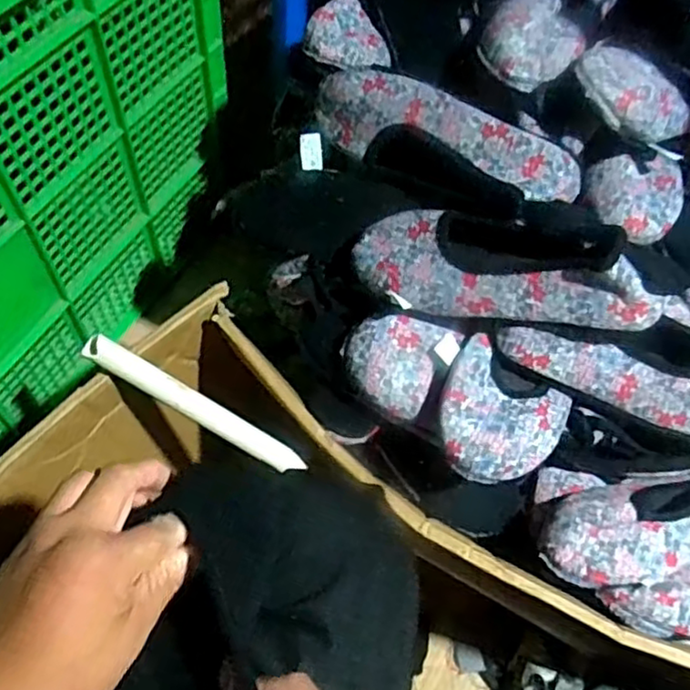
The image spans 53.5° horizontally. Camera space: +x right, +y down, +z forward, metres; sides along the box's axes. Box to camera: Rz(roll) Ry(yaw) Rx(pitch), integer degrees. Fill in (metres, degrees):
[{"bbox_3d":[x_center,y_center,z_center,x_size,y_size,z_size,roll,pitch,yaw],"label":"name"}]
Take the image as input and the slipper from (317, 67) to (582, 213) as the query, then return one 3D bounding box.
[{"bbox_3d":[0.085,-0.183,0.623,0.255,0.072,0.060,31,62,14],"label":"slipper"}]

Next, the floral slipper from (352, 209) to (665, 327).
[{"bbox_3d":[0.128,-0.066,0.575,0.252,0.059,0.096,11,58,23],"label":"floral slipper"}]

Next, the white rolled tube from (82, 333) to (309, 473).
[{"bbox_3d":[-0.133,0.054,0.612,0.212,0.023,0.029,31,62,0],"label":"white rolled tube"}]

